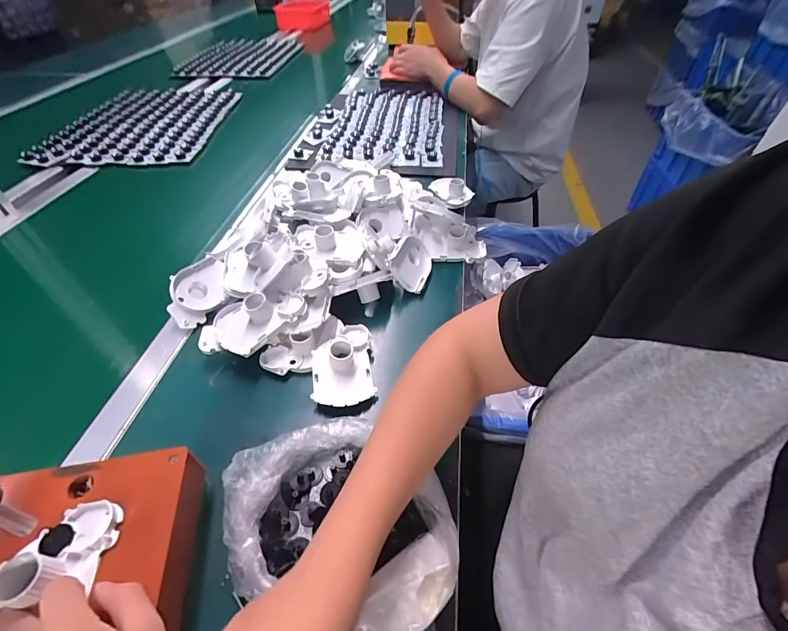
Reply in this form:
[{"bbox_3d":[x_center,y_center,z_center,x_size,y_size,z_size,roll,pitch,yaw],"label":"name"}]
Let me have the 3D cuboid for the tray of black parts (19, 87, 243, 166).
[{"bbox_3d":[-0.622,-0.492,0.970,0.359,0.047,0.448,-1,46,-1],"label":"tray of black parts"}]

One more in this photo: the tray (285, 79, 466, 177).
[{"bbox_3d":[-0.014,-0.490,0.968,0.392,0.049,0.502,5,46,5],"label":"tray"}]

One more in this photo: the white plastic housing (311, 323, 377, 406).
[{"bbox_3d":[-0.060,0.058,0.443,0.066,0.042,0.102,-4,46,-4],"label":"white plastic housing"}]

